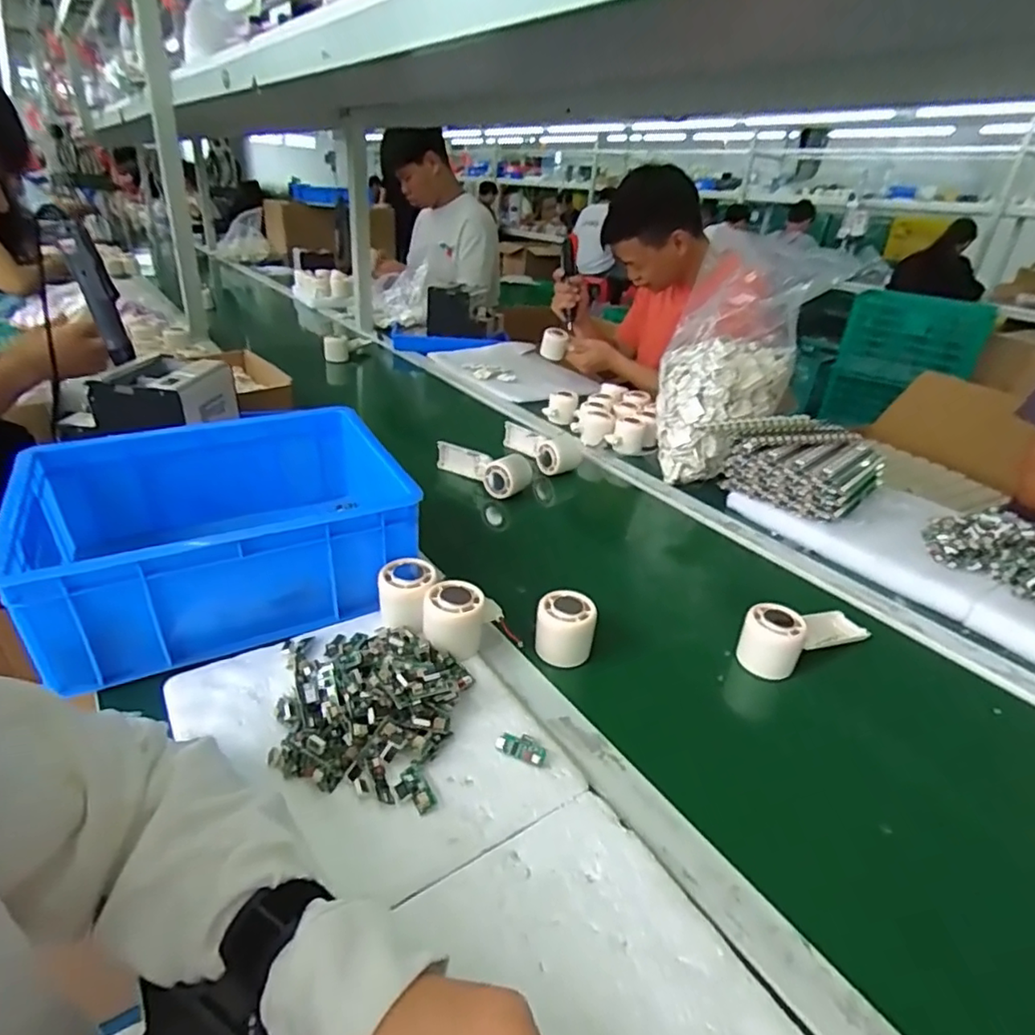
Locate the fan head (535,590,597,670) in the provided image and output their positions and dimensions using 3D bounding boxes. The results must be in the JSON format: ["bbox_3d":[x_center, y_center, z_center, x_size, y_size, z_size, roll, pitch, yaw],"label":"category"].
[{"bbox_3d":[0.047,0.109,0.592,0.054,0.049,0.054,7,29,4],"label":"fan head"}]

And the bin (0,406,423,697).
[{"bbox_3d":[-0.301,0.005,0.625,0.318,0.121,0.268,-11,33,-26],"label":"bin"}]

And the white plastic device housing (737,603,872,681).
[{"bbox_3d":[0.303,0.114,0.624,0.157,0.055,0.051,-12,33,-26],"label":"white plastic device housing"}]

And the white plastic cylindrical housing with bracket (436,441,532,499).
[{"bbox_3d":[-0.056,-0.082,0.942,0.162,0.055,0.053,26,36,34],"label":"white plastic cylindrical housing with bracket"}]

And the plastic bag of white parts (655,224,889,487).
[{"bbox_3d":[0.371,-0.254,0.967,0.254,0.332,0.188,-1,29,-9],"label":"plastic bag of white parts"}]

